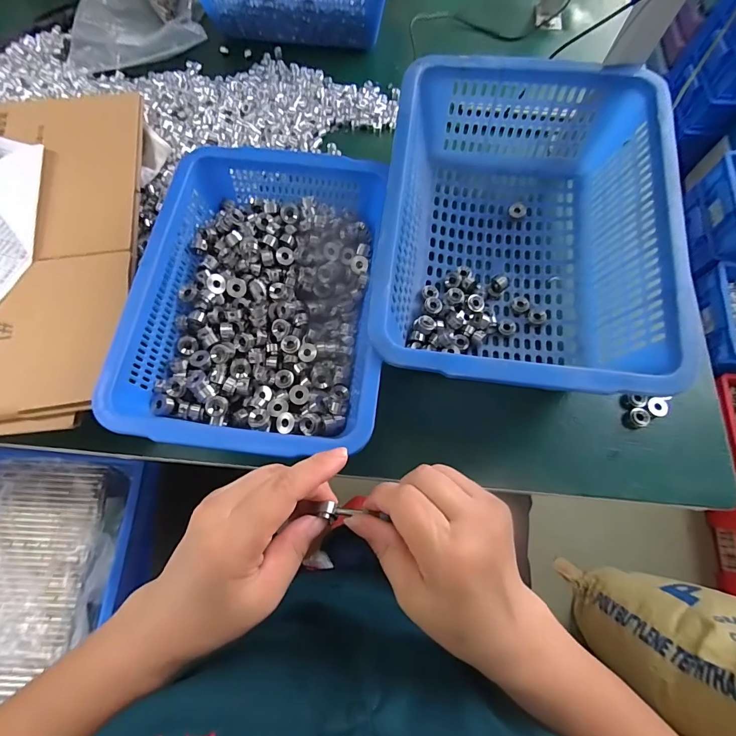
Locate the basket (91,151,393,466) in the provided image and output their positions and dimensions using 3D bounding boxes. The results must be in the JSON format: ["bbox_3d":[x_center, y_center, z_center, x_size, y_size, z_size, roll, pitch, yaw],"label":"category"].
[{"bbox_3d":[-0.098,-0.073,0.408,0.223,0.079,0.309,6,70,0],"label":"basket"}]

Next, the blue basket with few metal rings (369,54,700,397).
[{"bbox_3d":[0.147,-0.140,0.423,0.256,0.123,0.352,8,70,1],"label":"blue basket with few metal rings"}]

